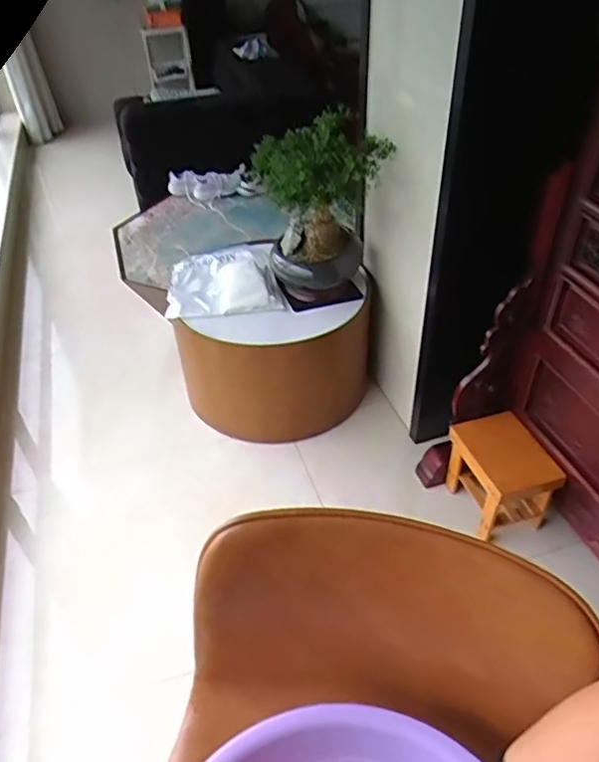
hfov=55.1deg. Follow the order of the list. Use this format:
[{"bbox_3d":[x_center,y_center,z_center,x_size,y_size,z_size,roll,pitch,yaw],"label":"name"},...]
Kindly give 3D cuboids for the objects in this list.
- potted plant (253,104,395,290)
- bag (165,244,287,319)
[{"bbox_3d":[0.055,-0.520,1.728,0.349,0.535,0.255,-2,41,0],"label":"potted plant"},{"bbox_3d":[-0.259,-0.340,1.940,0.364,0.089,0.298,-7,41,-6],"label":"bag"}]

